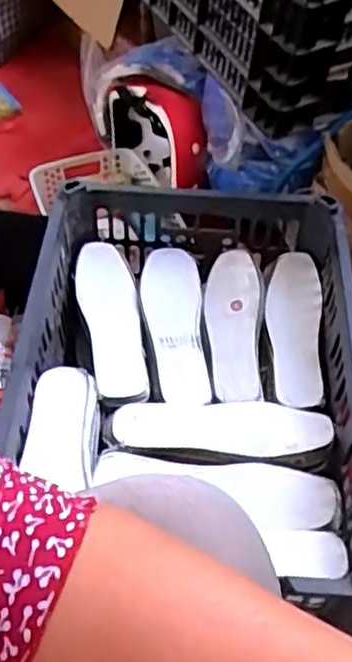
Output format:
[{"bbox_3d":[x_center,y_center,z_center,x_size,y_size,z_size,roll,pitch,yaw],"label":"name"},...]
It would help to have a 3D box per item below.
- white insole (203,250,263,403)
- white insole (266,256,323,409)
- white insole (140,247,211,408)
[{"bbox_3d":[0.066,-0.008,0.836,0.063,0.023,0.211,4,50,-1],"label":"white insole"},{"bbox_3d":[0.140,-0.006,0.834,0.061,0.020,0.212,5,50,0],"label":"white insole"},{"bbox_3d":[-0.003,-0.008,0.842,0.069,0.019,0.232,-1,51,-5],"label":"white insole"}]

